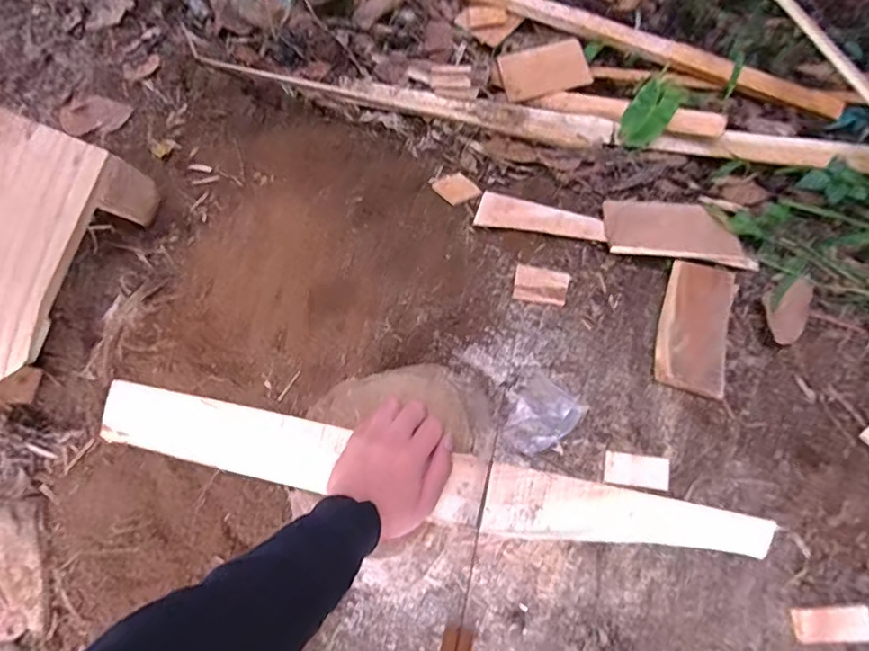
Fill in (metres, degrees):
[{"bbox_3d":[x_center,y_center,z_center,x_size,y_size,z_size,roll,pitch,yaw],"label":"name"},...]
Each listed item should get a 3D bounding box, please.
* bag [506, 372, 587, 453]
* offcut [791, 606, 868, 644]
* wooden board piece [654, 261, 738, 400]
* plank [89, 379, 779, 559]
[{"bbox_3d":[0.127,0.110,0.659,0.069,0.044,0.092,39,79,9],"label":"bag"},{"bbox_3d":[0.433,0.326,0.595,0.076,0.007,0.035,-11,76,14],"label":"offcut"},{"bbox_3d":[0.343,-0.003,0.715,0.084,0.013,0.190,20,65,5],"label":"wooden board piece"},{"bbox_3d":[-0.029,0.142,0.514,0.628,0.021,0.061,10,76,11],"label":"plank"}]

